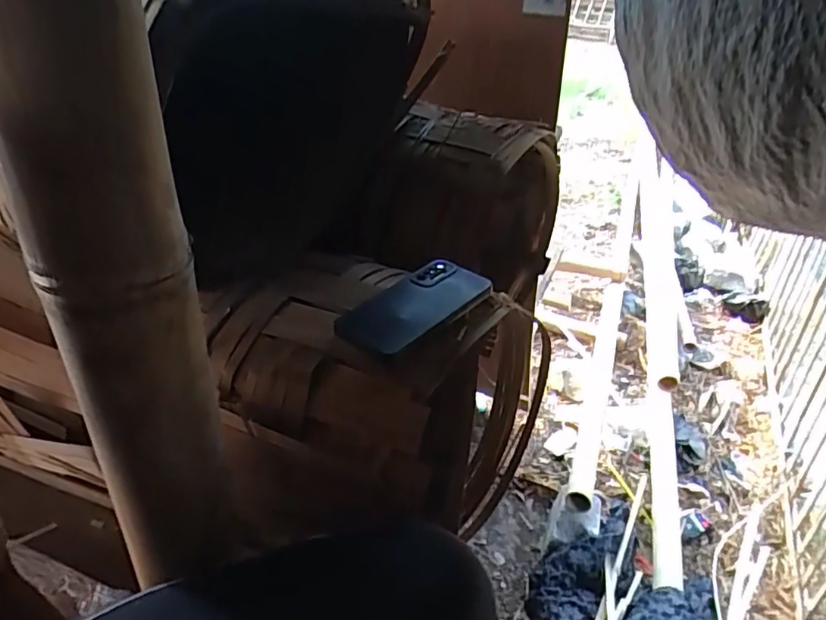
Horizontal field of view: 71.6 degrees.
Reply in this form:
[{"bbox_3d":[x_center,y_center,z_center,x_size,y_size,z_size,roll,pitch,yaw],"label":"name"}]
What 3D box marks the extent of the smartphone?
[{"bbox_3d":[0.001,-0.006,0.546,0.081,0.013,0.152,28,47,35],"label":"smartphone"}]

